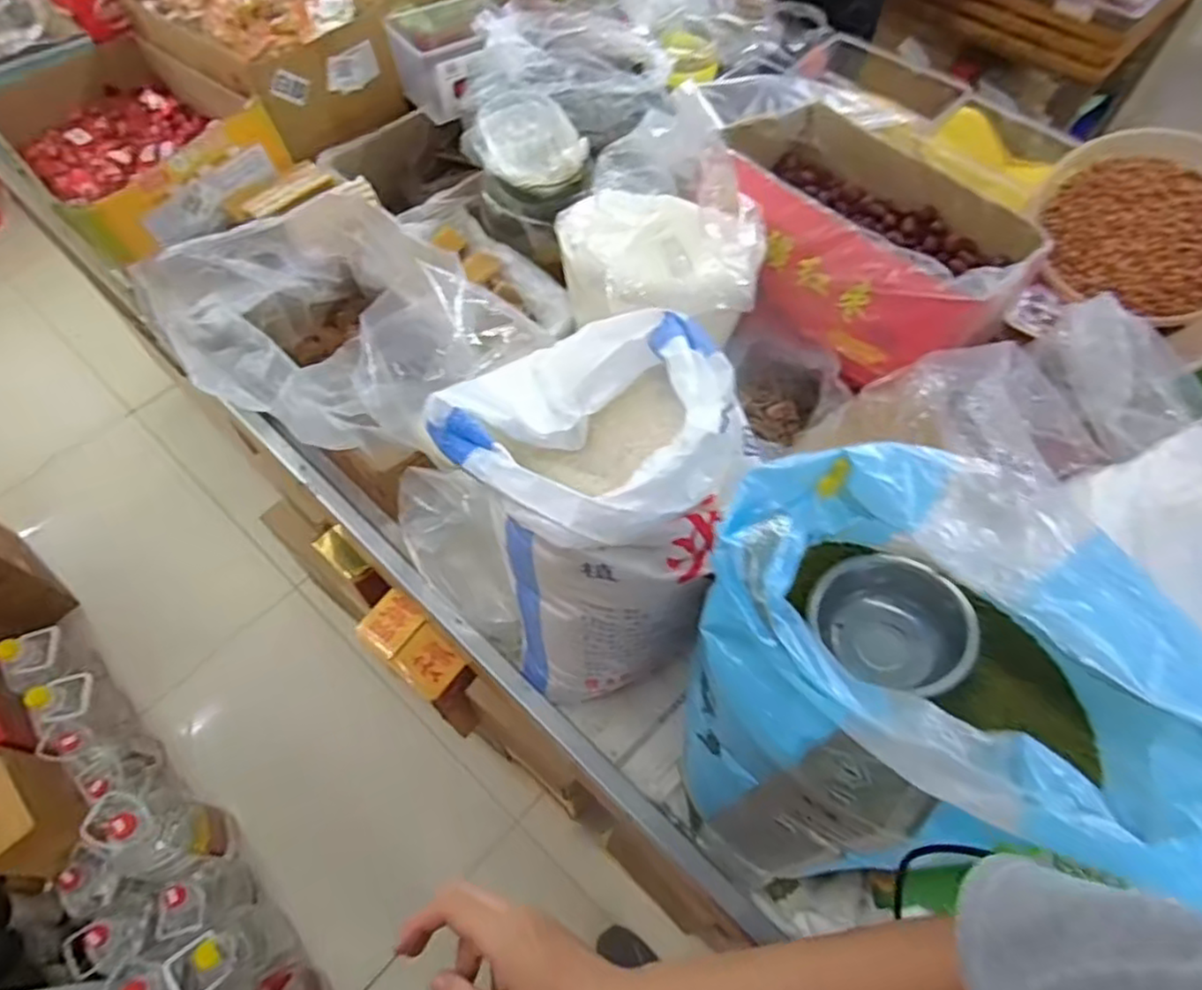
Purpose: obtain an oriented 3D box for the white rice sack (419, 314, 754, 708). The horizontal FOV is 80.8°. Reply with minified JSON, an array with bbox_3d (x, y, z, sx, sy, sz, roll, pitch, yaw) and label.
[{"bbox_3d":[-0.007,0.017,0.776,0.287,0.396,0.293,32,65,16],"label":"white rice sack"}]

